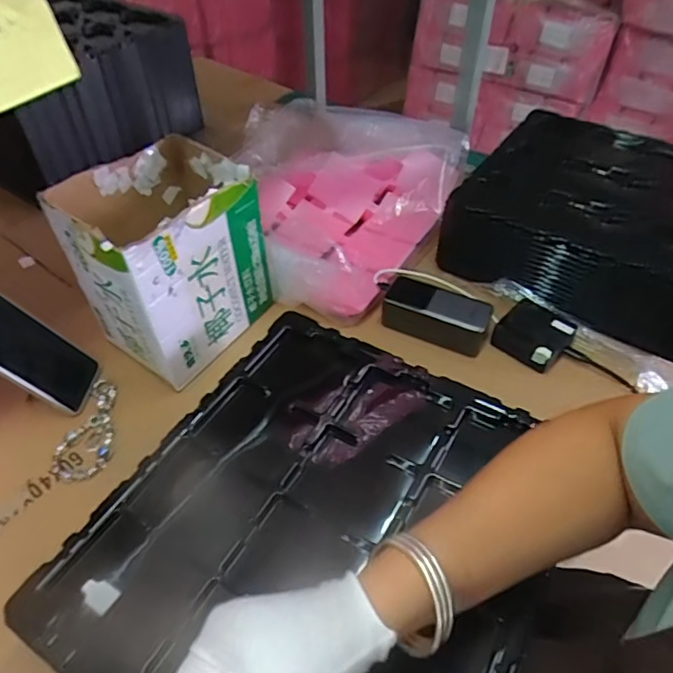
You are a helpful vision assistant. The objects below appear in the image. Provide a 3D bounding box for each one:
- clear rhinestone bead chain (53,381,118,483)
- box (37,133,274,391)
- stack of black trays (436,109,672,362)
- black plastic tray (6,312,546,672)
[{"bbox_3d":[-0.276,0.101,0.593,0.058,0.004,0.126,-7,48,-7],"label":"clear rhinestone bead chain"},{"bbox_3d":[-0.197,-0.092,0.634,0.167,0.203,0.186,31,54,25],"label":"box"},{"bbox_3d":[0.394,-0.170,0.769,0.373,0.106,0.372,28,53,23],"label":"stack of black trays"},{"bbox_3d":[-0.009,0.154,0.444,0.326,0.024,0.369,24,51,20],"label":"black plastic tray"}]

